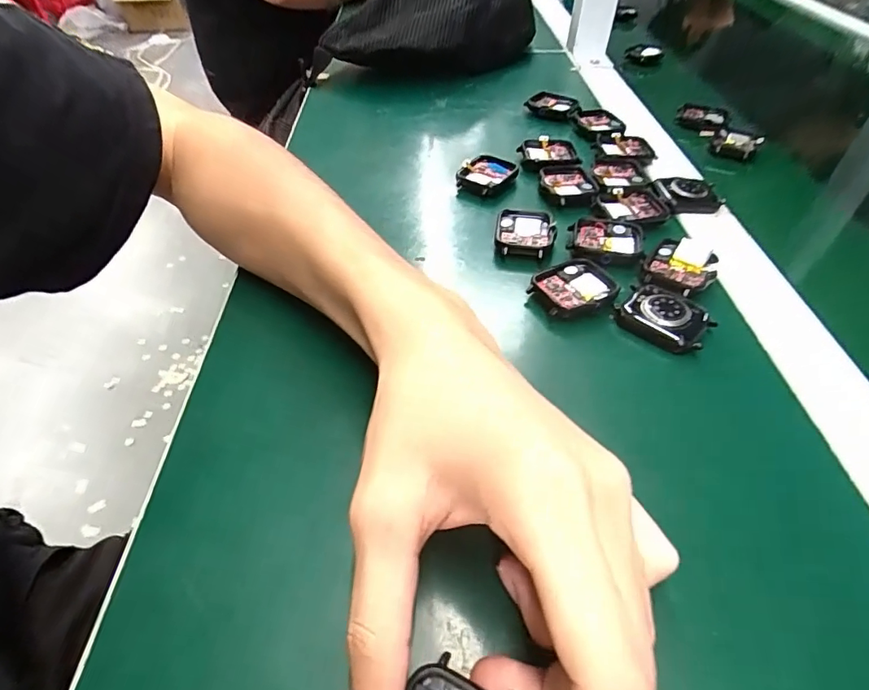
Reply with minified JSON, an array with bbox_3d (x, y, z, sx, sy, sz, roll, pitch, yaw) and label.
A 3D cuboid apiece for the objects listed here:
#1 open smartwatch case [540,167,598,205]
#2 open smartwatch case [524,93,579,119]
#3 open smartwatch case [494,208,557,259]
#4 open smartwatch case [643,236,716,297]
[{"bbox_3d":[0.099,-0.118,0.369,0.038,0.009,0.042,1,46,0],"label":"open smartwatch case"},{"bbox_3d":[0.112,-0.225,0.471,0.049,0.014,0.031,28,52,24],"label":"open smartwatch case"},{"bbox_3d":[0.060,-0.075,0.327,0.037,0.007,0.044,8,46,6],"label":"open smartwatch case"},{"bbox_3d":[0.147,-0.047,0.297,0.037,0.010,0.047,31,53,26],"label":"open smartwatch case"}]

